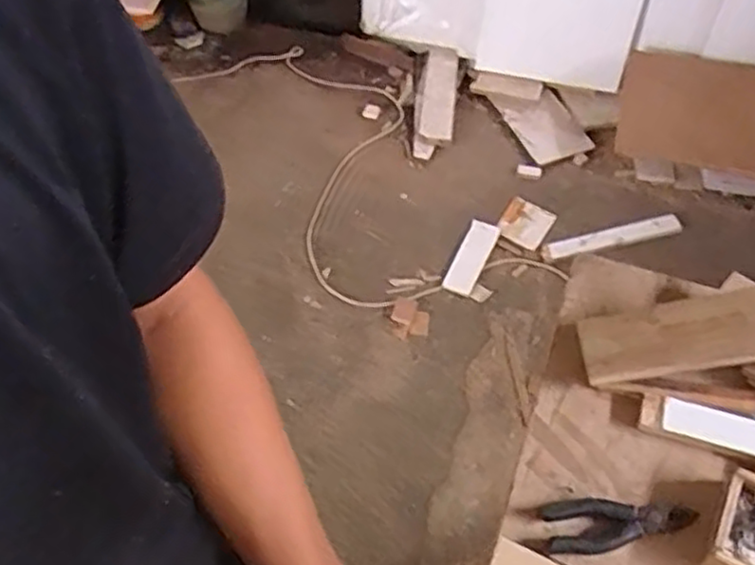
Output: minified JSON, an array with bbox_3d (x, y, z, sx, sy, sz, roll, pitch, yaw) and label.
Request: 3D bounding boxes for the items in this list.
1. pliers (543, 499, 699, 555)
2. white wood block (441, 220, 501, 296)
[{"bbox_3d":[0.224,0.224,0.664,0.141,0.014,0.050,-2,55,-2],"label":"pliers"},{"bbox_3d":[0.232,-0.065,1.768,0.078,0.022,0.213,21,57,15],"label":"white wood block"}]

